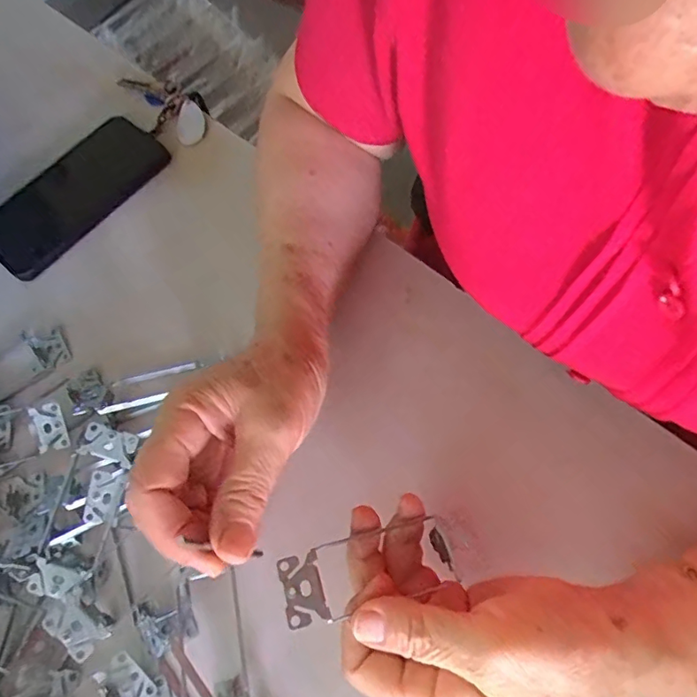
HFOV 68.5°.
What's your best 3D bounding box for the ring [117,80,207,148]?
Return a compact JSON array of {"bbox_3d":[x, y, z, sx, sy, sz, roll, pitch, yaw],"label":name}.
[{"bbox_3d":[-0.174,-0.240,0.505,0.060,0.021,0.122,-34,69,-9],"label":"ring"}]

